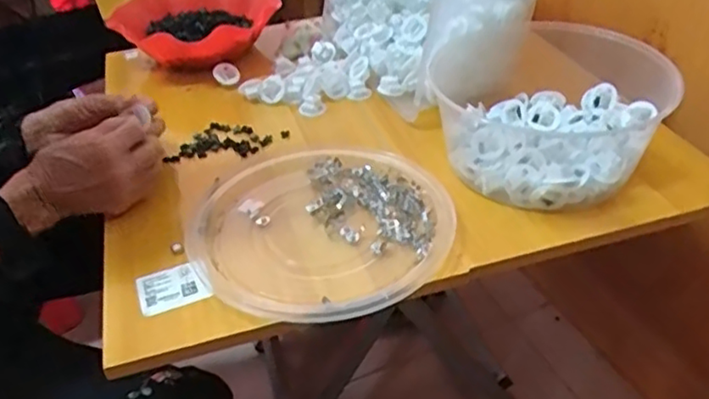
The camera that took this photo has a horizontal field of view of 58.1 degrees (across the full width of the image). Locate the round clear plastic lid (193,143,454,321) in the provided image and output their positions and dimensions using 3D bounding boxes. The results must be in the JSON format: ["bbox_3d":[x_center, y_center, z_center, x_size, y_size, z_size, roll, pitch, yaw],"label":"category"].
[{"bbox_3d":[-0.025,0.019,0.600,0.237,0.021,0.244,-3,38,2],"label":"round clear plastic lid"}]

